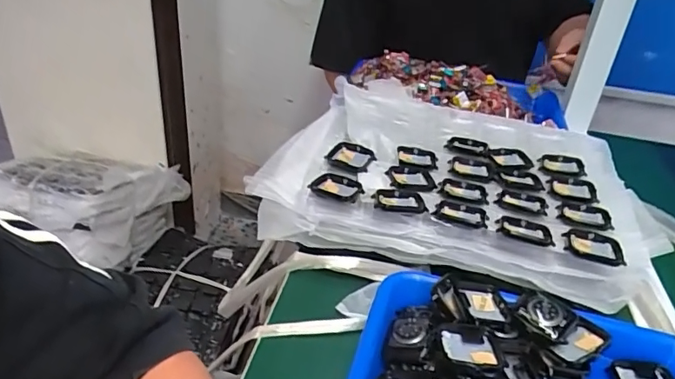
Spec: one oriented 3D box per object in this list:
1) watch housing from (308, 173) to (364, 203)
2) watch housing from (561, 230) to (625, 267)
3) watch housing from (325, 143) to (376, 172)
[{"bbox_3d":[0.000,-0.001,0.493,0.049,0.013,0.032,15,32,16],"label":"watch housing"},{"bbox_3d":[0.222,0.050,0.445,0.049,0.008,0.034,12,32,11],"label":"watch housing"},{"bbox_3d":[0.015,-0.035,0.547,0.048,0.007,0.035,25,58,23],"label":"watch housing"}]

